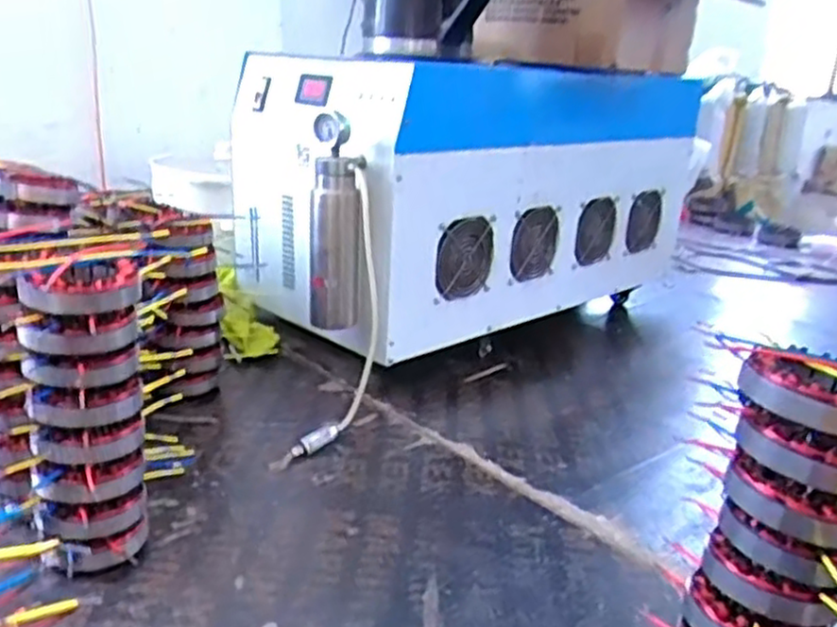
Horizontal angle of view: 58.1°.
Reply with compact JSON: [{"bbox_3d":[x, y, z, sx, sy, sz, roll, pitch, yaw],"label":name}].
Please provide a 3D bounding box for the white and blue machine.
[{"bbox_3d":[0.117,-0.215,1.263,0.817,0.368,0.366,-12,24,-40],"label":"white and blue machine"}]

